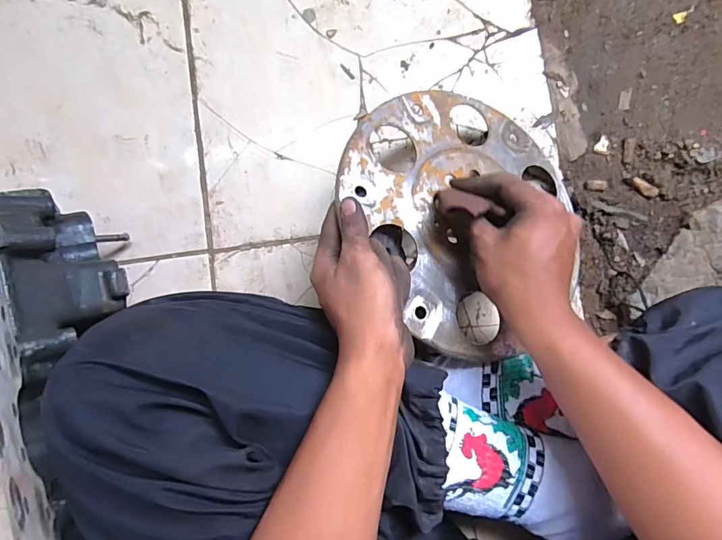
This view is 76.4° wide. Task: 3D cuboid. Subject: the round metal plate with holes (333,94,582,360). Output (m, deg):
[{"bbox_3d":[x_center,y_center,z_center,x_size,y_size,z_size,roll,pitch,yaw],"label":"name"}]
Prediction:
[{"bbox_3d":[0.112,-0.057,0.443,0.248,0.017,0.251,-28,87,-27],"label":"round metal plate with holes"}]

